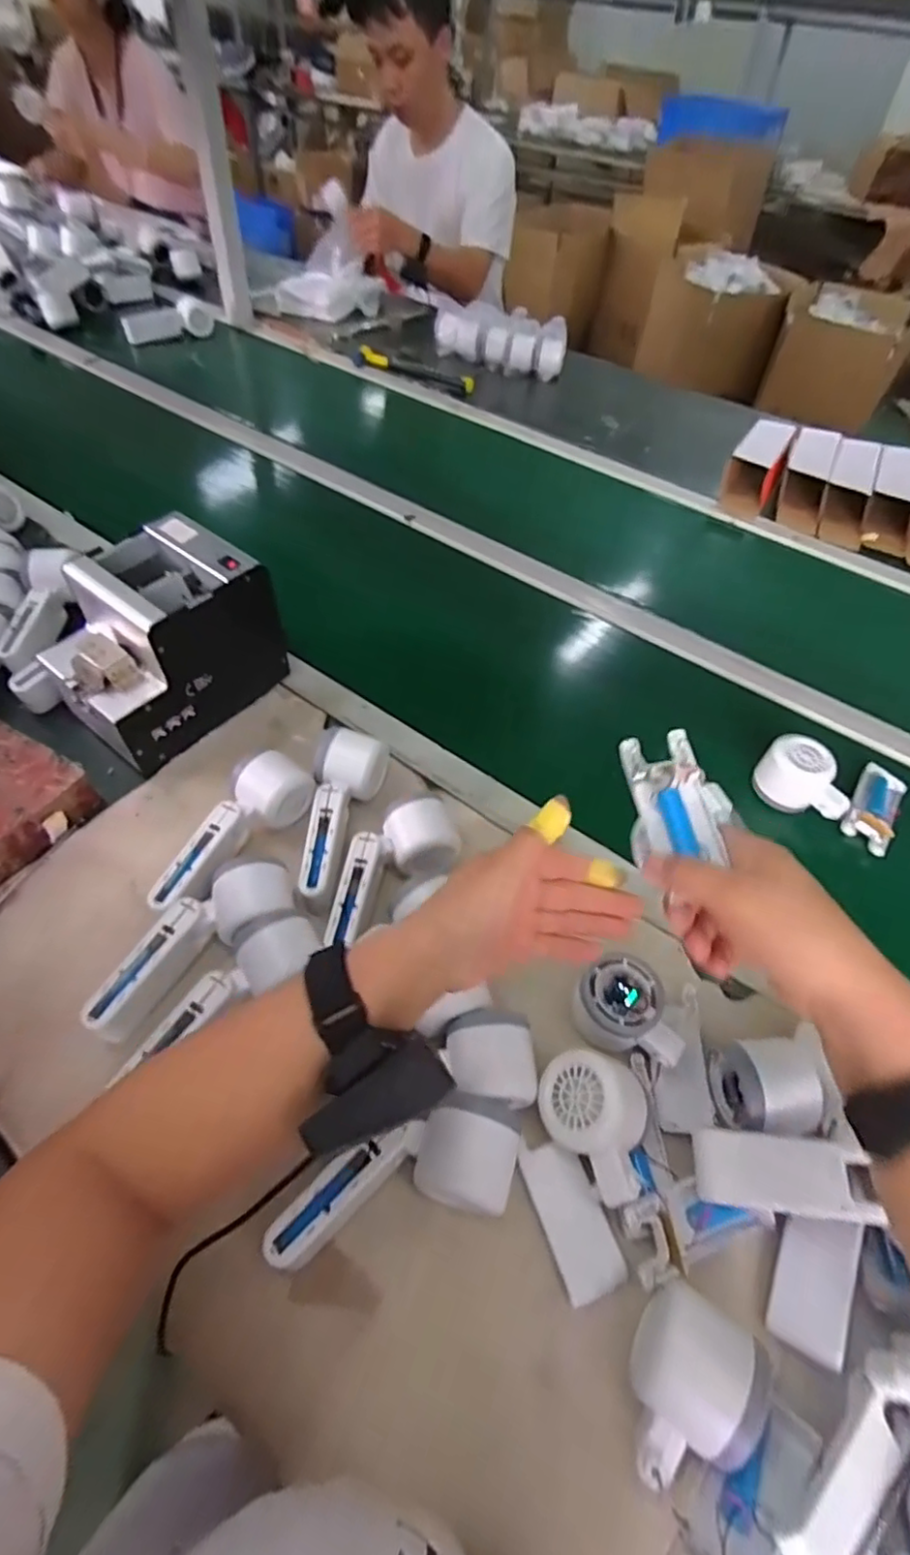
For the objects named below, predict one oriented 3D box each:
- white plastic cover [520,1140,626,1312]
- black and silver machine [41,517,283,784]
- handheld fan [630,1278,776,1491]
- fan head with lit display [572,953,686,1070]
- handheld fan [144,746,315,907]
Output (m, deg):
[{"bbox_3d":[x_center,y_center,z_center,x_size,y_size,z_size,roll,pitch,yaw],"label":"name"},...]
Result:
[{"bbox_3d":[0.074,0.276,0.396,0.039,0.009,0.082,-14,54,-16],"label":"white plastic cover"},{"bbox_3d":[-0.283,-0.131,0.606,0.126,0.152,0.189,35,57,20],"label":"black and silver machine"},{"bbox_3d":[0.125,0.327,0.332,0.055,0.048,0.079,28,54,16],"label":"handheld fan"},{"bbox_3d":[0.130,0.172,0.465,0.080,0.041,0.064,14,52,6],"label":"fan head with lit display"},{"bbox_3d":[-0.195,0.043,0.533,0.058,0.056,0.161,31,55,18],"label":"handheld fan"}]

